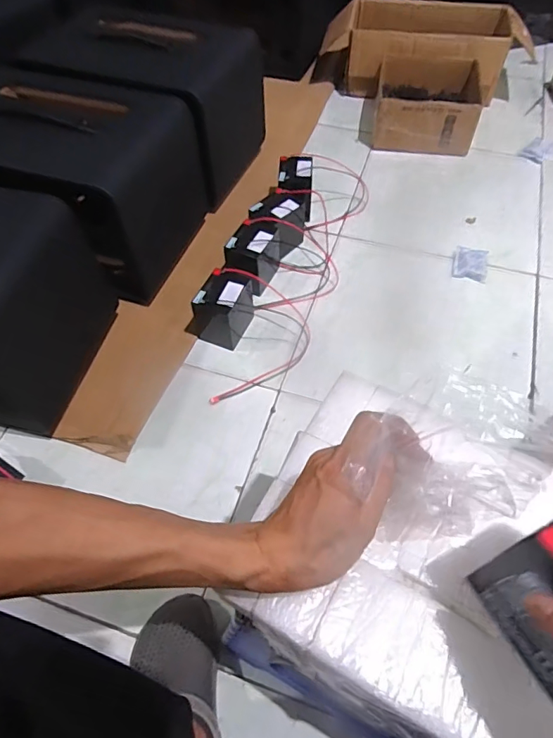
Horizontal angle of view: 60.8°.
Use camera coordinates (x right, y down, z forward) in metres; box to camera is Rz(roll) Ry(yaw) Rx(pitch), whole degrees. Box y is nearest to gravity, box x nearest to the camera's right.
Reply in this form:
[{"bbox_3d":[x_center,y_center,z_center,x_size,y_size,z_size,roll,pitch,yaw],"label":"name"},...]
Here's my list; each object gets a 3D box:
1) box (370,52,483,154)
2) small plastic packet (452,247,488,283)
[{"bbox_3d":[0.363,-0.649,1.162,0.249,0.112,0.245,10,59,10],"label":"box"},{"bbox_3d":[0.385,-0.208,0.935,0.067,0.022,0.075,12,59,11],"label":"small plastic packet"}]

